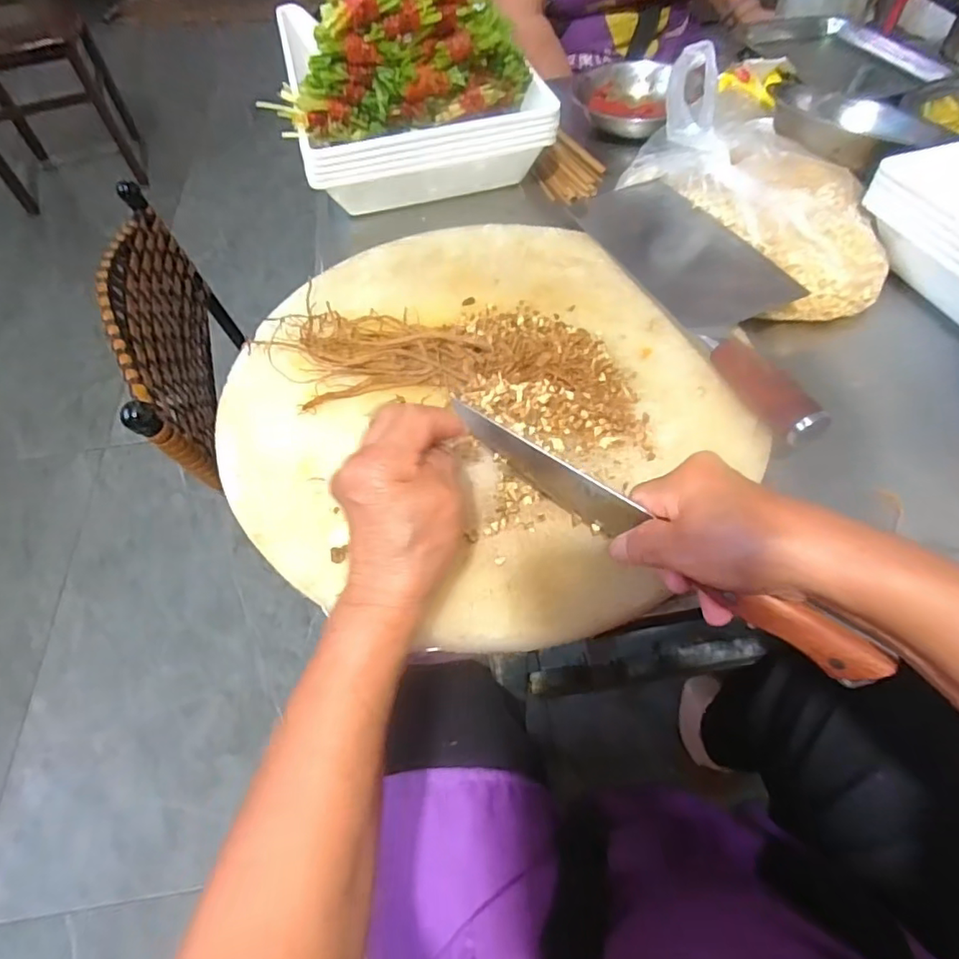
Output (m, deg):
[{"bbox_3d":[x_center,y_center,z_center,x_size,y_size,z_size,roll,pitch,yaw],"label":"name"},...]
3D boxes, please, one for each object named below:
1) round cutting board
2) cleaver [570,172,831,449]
[{"bbox_3d":[-0.013,-0.069,0.433,0.356,0.033,0.396,-18,58,-12],"label":"round cutting board"},{"bbox_3d":[0.202,-0.168,0.485,0.104,0.041,0.345,-15,56,-7],"label":"cleaver"}]

